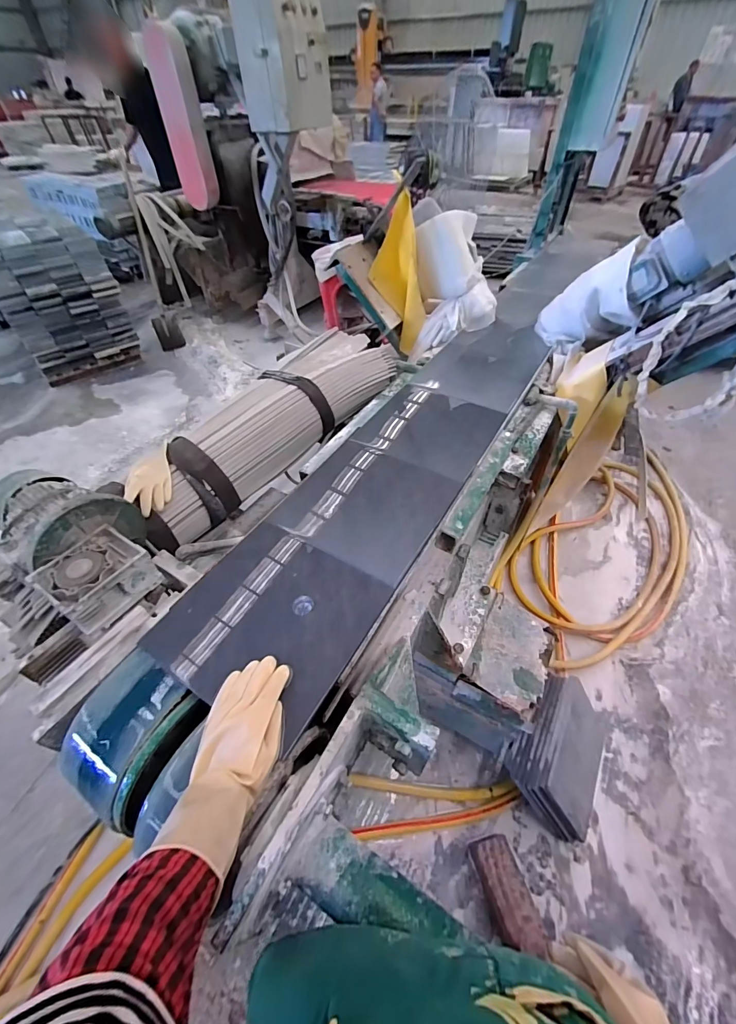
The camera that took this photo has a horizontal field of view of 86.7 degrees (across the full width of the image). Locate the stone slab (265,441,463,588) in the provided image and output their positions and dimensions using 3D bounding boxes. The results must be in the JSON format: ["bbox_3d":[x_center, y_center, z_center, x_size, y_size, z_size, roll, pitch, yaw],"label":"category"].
[{"bbox_3d":[-0.003,-0.020,0.826,0.304,0.017,0.292,24,56,22],"label":"stone slab"}]

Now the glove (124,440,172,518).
[{"bbox_3d":[-0.551,-0.088,0.986,0.103,0.034,0.214,-11,49,-9],"label":"glove"}]

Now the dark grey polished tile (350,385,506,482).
[{"bbox_3d":[0.159,-0.214,0.993,0.292,0.017,0.306,25,53,22],"label":"dark grey polished tile"}]

